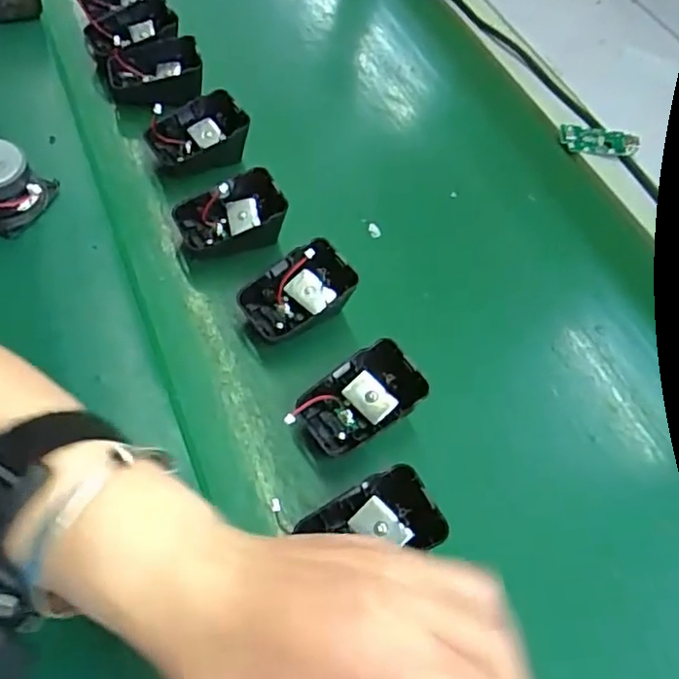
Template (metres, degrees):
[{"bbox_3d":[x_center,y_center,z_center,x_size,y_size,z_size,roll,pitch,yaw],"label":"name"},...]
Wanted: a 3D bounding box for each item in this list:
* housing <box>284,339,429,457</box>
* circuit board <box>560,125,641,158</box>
[{"bbox_3d":[0.010,0.034,0.352,0.069,0.028,0.041,-24,64,-17],"label":"housing"},{"bbox_3d":[0.236,-0.181,0.564,0.069,0.010,0.026,12,85,6],"label":"circuit board"}]

